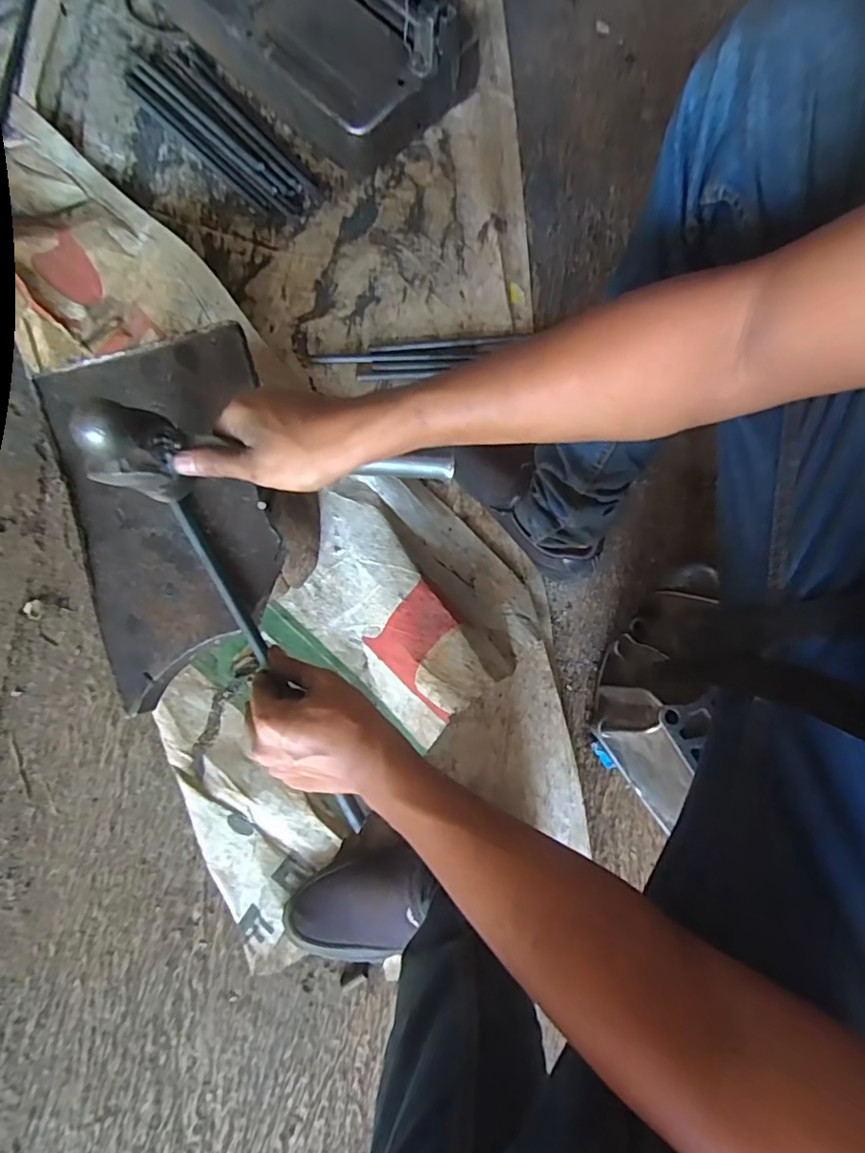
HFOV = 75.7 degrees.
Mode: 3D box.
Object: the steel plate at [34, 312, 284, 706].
[{"bbox_3d":[-0.213,-0.062,0.472,0.171,0.025,0.284,-18,79,-4],"label":"steel plate"}]

